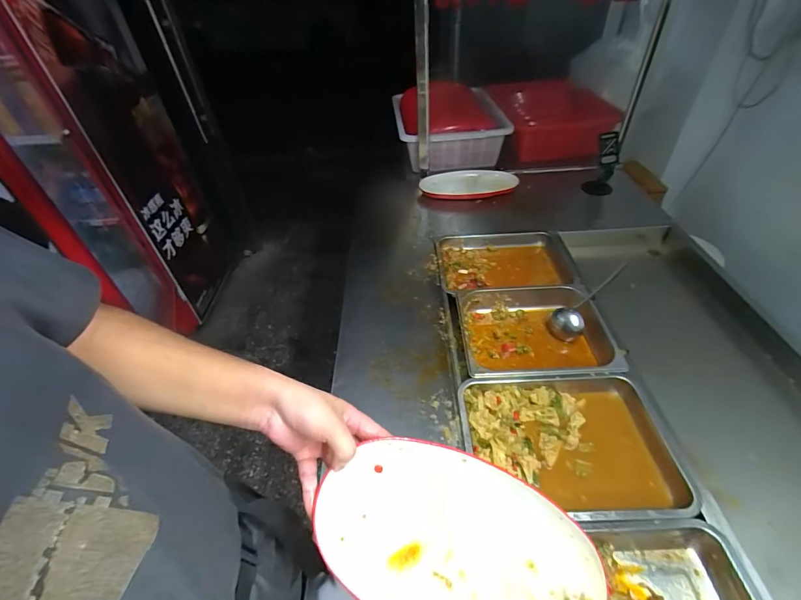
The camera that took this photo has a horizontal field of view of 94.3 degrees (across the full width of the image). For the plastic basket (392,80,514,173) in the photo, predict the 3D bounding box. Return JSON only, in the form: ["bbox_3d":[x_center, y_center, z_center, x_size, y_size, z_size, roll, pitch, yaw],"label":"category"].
[{"bbox_3d":[0.162,-0.675,1.455,0.362,0.148,0.459,-6,44,-1],"label":"plastic basket"}]

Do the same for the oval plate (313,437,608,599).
[{"bbox_3d":[0.071,0.271,0.411,0.329,0.031,0.175,27,69,-5],"label":"oval plate"}]

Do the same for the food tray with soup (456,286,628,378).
[{"bbox_3d":[0.307,0.083,0.842,0.335,0.090,0.248,-2,44,3],"label":"food tray with soup"}]

